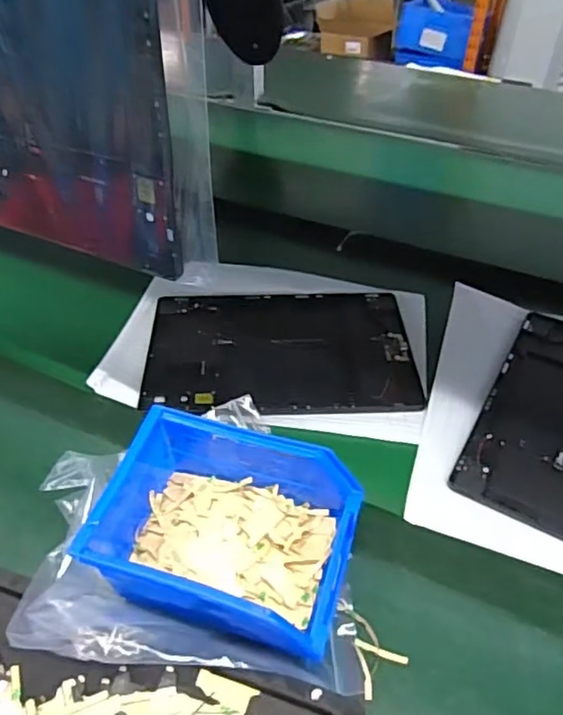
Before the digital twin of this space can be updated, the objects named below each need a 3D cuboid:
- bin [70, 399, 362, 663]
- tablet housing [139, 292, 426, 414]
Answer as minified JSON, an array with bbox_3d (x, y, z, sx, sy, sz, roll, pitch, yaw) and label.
[{"bbox_3d":[-0.027,0.103,0.361,0.140,0.076,0.130,13,44,13],"label":"bin"},{"bbox_3d":[0.000,-0.009,0.529,0.230,0.011,0.160,-1,43,-5],"label":"tablet housing"}]

